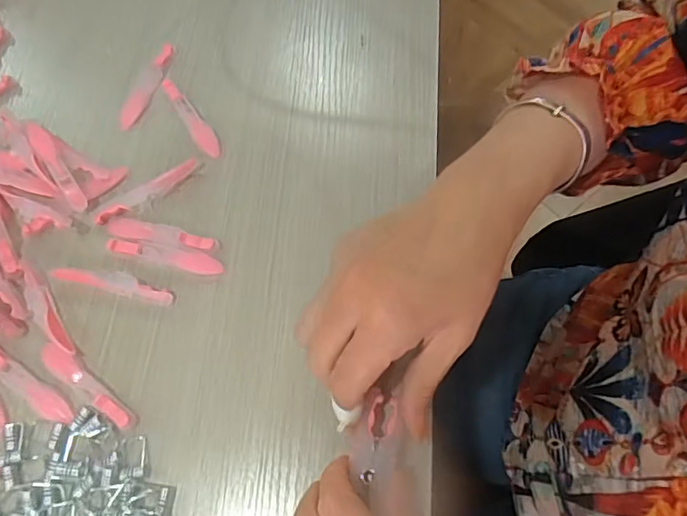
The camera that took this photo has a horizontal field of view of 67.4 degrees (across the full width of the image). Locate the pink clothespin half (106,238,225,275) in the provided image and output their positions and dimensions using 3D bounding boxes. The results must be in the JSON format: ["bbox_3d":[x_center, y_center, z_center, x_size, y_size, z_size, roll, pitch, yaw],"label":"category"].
[{"bbox_3d":[-0.116,-0.001,0.331,0.079,0.004,0.012,11,68,5],"label":"pink clothespin half"}]

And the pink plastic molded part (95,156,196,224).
[{"bbox_3d":[-0.132,-0.045,0.350,0.077,0.006,0.014,-36,72,-14],"label":"pink plastic molded part"}]

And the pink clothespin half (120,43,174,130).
[{"bbox_3d":[-0.151,-0.132,0.394,0.018,0.012,0.074,17,68,7],"label":"pink clothespin half"}]

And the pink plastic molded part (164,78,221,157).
[{"bbox_3d":[-0.113,-0.104,0.377,0.014,0.004,0.076,-34,71,-13],"label":"pink plastic molded part"}]

